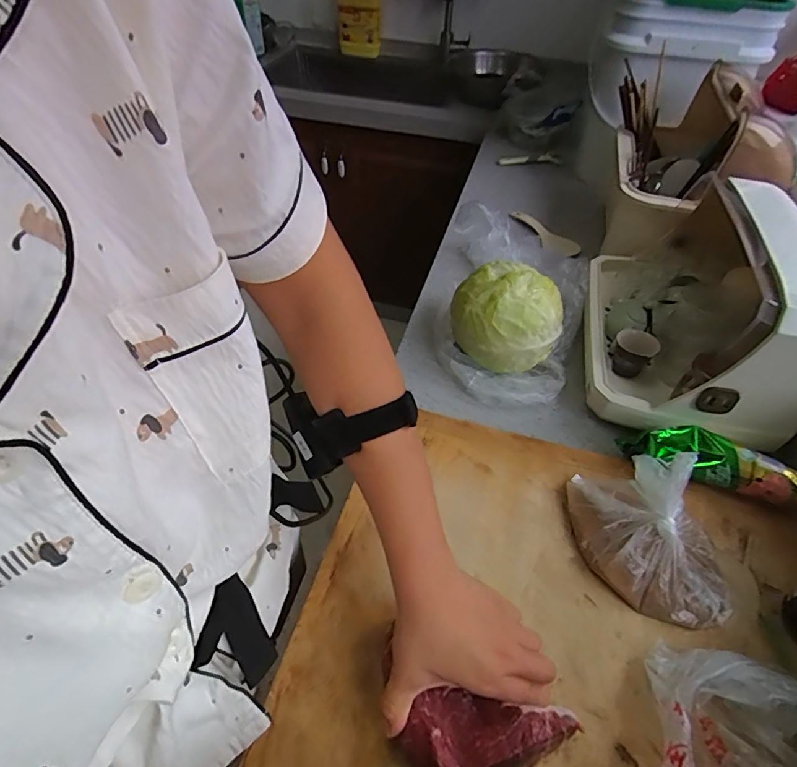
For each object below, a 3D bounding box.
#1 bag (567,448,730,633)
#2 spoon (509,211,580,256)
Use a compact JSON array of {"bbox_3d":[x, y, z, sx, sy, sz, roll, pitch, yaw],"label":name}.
[{"bbox_3d":[0.263,0.147,0.506,0.135,0.076,0.181,-3,48,-5],"label":"bag"},{"bbox_3d":[0.293,-0.301,0.982,0.053,0.026,0.175,-22,53,-21],"label":"spoon"}]

